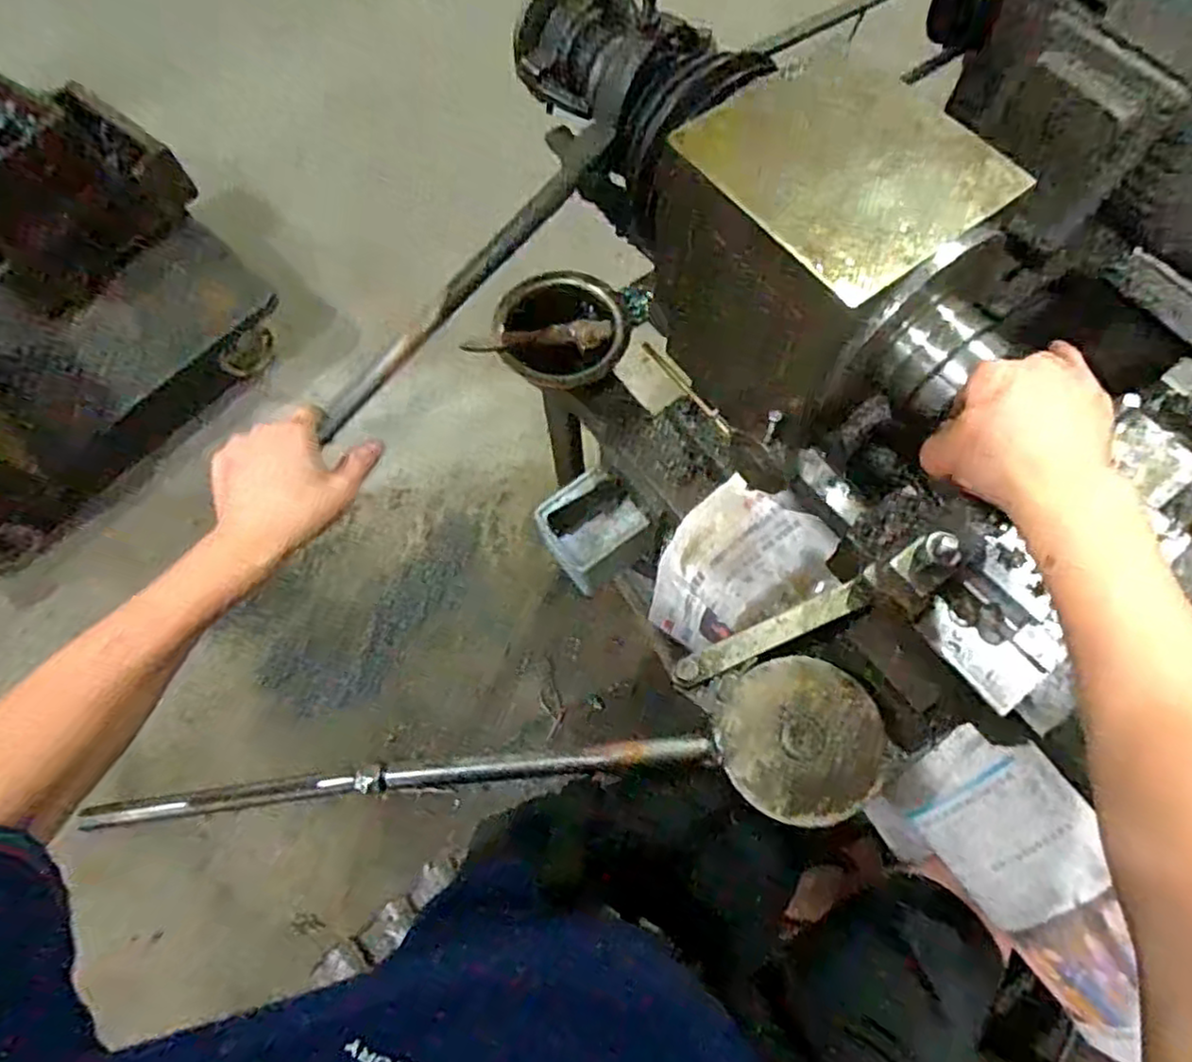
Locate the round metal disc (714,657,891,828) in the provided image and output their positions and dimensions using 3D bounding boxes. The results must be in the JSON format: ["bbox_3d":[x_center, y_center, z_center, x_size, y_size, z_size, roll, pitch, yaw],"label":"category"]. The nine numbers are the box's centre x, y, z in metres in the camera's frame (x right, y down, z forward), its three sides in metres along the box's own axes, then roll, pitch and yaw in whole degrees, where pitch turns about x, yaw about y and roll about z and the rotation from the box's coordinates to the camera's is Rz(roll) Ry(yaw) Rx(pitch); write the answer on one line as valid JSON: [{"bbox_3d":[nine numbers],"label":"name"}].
[{"bbox_3d":[0.126,0.128,0.430,0.097,0.011,0.095,0,68,1],"label":"round metal disc"}]

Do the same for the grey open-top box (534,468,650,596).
[{"bbox_3d":[-0.007,-0.008,0.726,0.098,0.036,0.095,-37,72,-12],"label":"grey open-top box"}]

